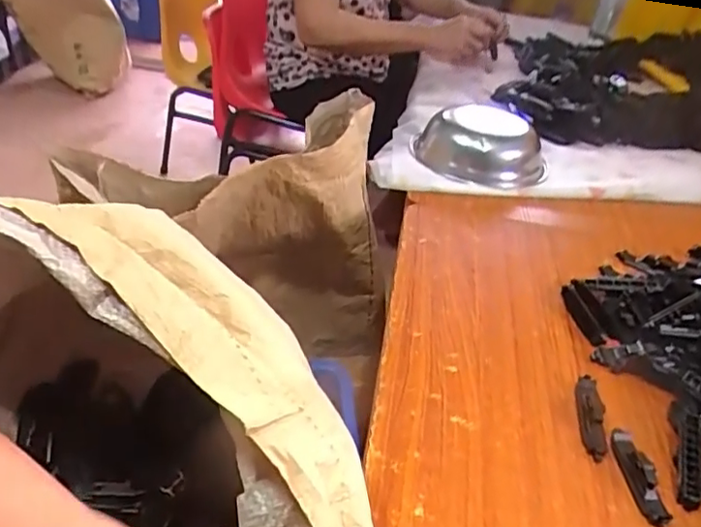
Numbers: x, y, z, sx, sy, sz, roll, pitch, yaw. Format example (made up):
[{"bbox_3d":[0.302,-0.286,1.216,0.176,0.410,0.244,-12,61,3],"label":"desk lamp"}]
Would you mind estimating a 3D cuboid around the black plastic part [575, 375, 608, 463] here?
[{"bbox_3d":[0.203,0.125,0.491,0.018,0.014,0.081,10,36,4],"label":"black plastic part"}]

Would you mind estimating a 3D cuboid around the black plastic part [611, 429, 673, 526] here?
[{"bbox_3d":[0.222,0.160,0.450,0.018,0.018,0.078,3,37,-6],"label":"black plastic part"}]

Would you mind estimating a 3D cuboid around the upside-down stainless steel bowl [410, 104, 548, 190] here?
[{"bbox_3d":[0.188,-0.182,0.853,0.181,0.062,0.152,8,36,2],"label":"upside-down stainless steel bowl"}]

